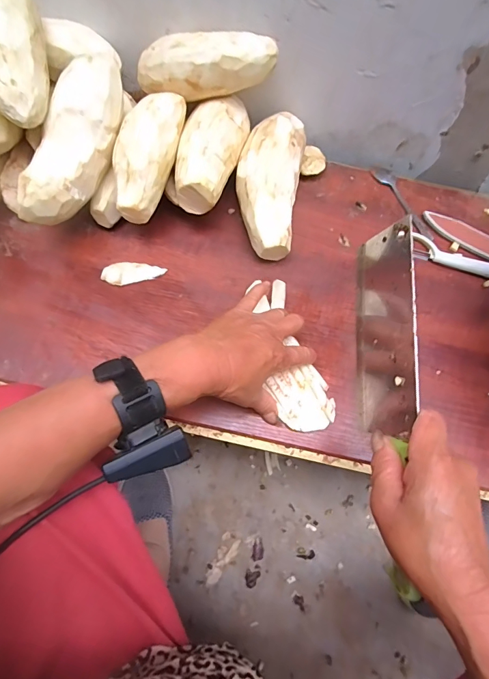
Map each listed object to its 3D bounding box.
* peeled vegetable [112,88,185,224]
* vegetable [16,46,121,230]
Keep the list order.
[{"bbox_3d":[-0.111,-0.208,0.423,0.059,0.047,0.149,17,92,7],"label":"peeled vegetable"},{"bbox_3d":[-0.181,-0.210,0.408,0.056,0.059,0.192,22,88,9],"label":"vegetable"}]

